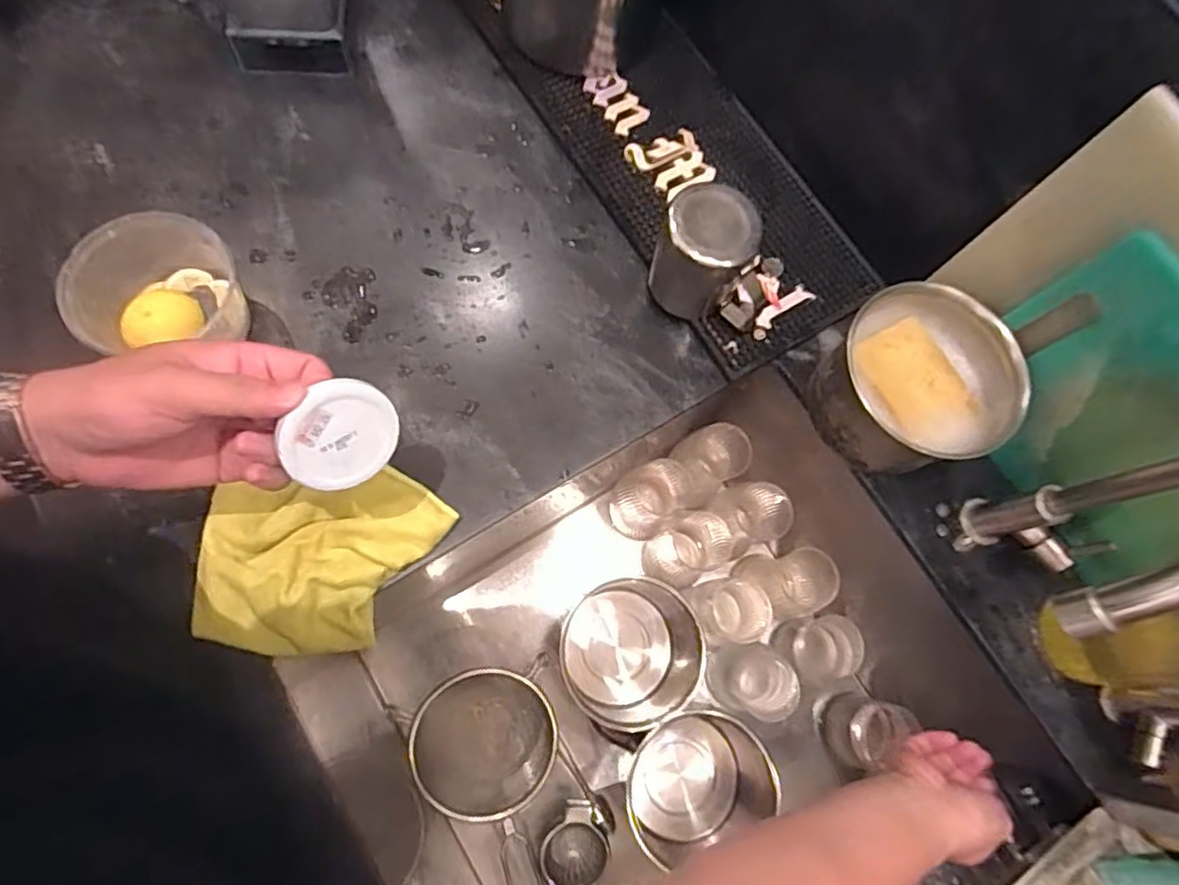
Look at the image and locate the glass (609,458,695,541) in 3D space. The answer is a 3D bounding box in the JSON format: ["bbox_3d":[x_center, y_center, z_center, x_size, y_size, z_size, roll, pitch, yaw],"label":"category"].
[{"bbox_3d":[0.071,0.068,0.805,0.083,0.122,0.076,2,73,-6],"label":"glass"}]

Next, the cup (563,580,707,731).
[{"bbox_3d":[0.044,0.243,0.749,0.140,0.114,0.148,24,72,1],"label":"cup"}]

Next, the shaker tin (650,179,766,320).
[{"bbox_3d":[0.091,-0.153,0.543,0.071,0.106,0.062,18,72,-1],"label":"shaker tin"}]

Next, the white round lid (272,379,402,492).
[{"bbox_3d":[-0.136,-0.003,0.359,0.061,0.061,0.004,-23,39,-30],"label":"white round lid"}]

